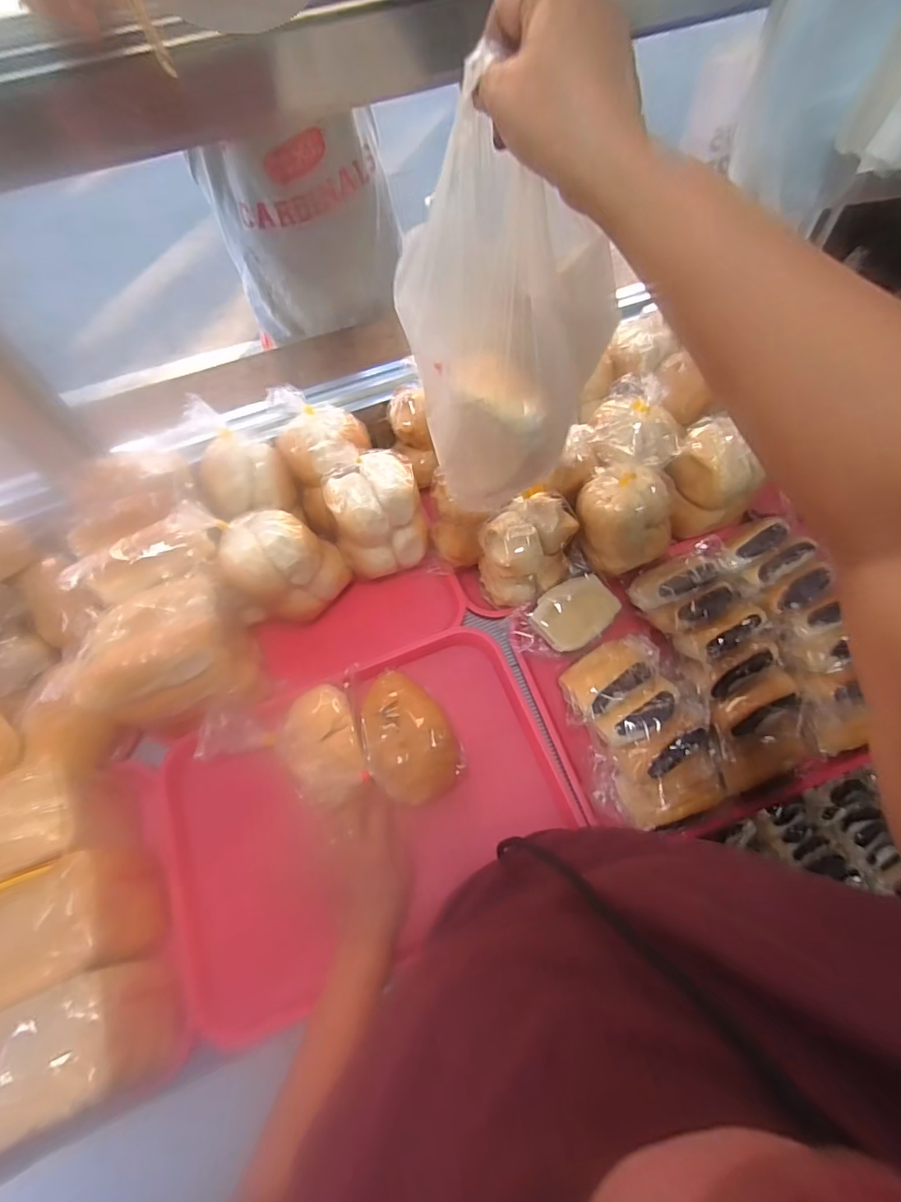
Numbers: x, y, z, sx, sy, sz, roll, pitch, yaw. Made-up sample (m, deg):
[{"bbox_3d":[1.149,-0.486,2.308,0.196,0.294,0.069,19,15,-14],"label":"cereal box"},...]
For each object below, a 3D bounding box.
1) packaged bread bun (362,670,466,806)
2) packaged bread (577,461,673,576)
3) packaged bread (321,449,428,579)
[{"bbox_3d":[-0.050,0.147,0.568,0.091,0.059,0.137,-32,65,-13],"label":"packaged bread bun"},{"bbox_3d":[0.215,-0.099,0.612,0.123,0.112,0.080,-9,62,-2],"label":"packaged bread"},{"bbox_3d":[-0.086,-0.107,0.644,0.113,0.126,0.096,-17,63,-5],"label":"packaged bread"}]

